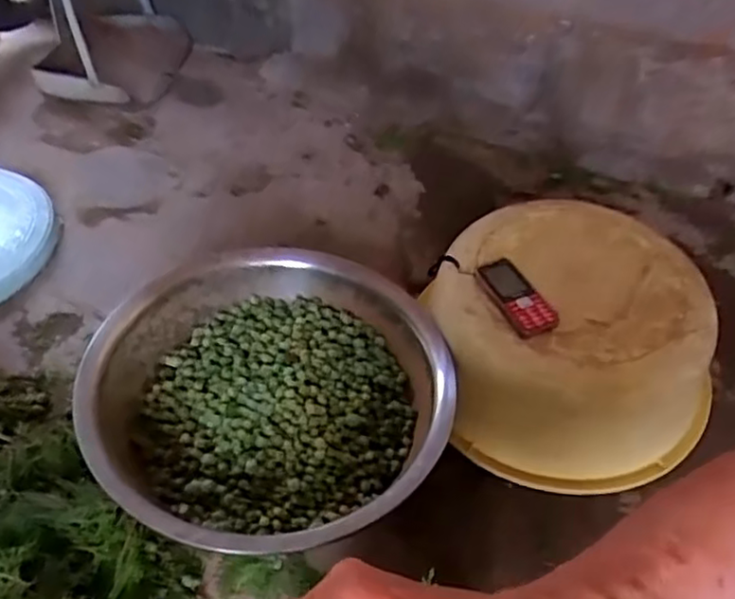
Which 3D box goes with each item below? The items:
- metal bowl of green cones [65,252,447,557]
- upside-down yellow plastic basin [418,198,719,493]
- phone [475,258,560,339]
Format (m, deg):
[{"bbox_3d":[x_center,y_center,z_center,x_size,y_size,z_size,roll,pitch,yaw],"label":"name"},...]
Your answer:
[{"bbox_3d":[-0.131,0.130,0.870,0.428,0.141,0.436,1,48,-1],"label":"metal bowl of green cones"},{"bbox_3d":[0.271,0.057,0.891,0.323,0.215,0.337,1,48,-1],"label":"upside-down yellow plastic basin"},{"bbox_3d":[0.193,-0.004,0.855,0.055,0.011,0.125,-30,61,-8],"label":"phone"}]

